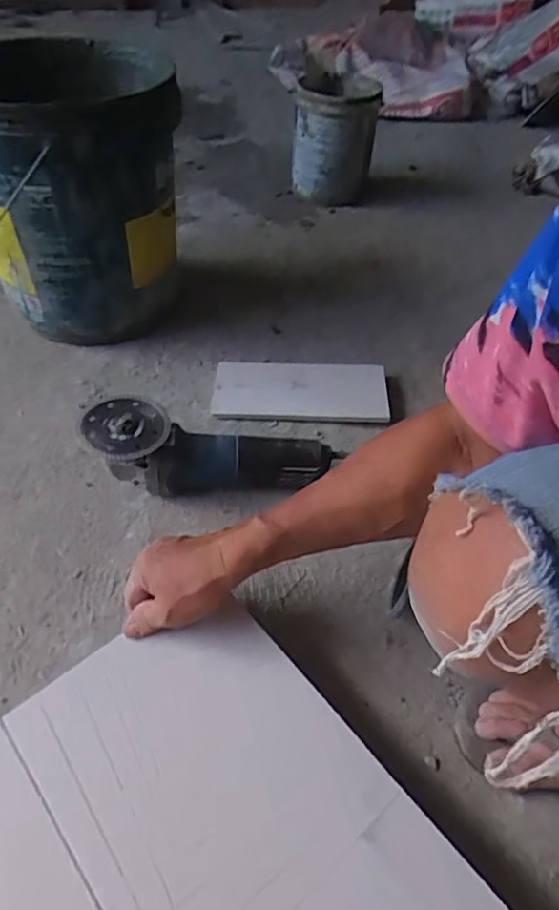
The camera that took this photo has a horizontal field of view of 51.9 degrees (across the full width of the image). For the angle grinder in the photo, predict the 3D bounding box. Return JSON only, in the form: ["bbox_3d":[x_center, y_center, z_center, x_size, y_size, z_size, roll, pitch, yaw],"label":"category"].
[{"bbox_3d":[-0.078,-0.003,0.674,0.275,0.092,0.082,1,49,-5],"label":"angle grinder"}]

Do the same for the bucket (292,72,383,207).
[{"bbox_3d":[0.113,-0.642,1.180,0.156,0.214,0.201,11,49,4],"label":"bucket"}]

